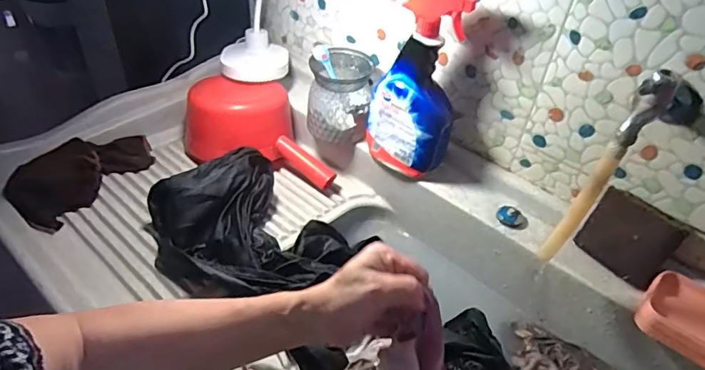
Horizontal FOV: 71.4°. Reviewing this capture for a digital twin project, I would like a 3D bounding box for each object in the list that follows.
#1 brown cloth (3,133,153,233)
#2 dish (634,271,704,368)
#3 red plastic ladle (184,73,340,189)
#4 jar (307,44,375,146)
[{"bbox_3d":[-0.400,-0.025,0.737,0.100,0.021,0.221,45,42,-6],"label":"brown cloth"},{"bbox_3d":[0.408,0.161,0.575,0.121,0.031,0.088,32,49,26],"label":"dish"},{"bbox_3d":[-0.151,-0.099,0.818,0.248,0.101,0.141,10,43,5],"label":"red plastic ladle"},{"bbox_3d":[-0.020,-0.148,0.801,0.098,0.120,0.110,5,42,0],"label":"jar"}]

